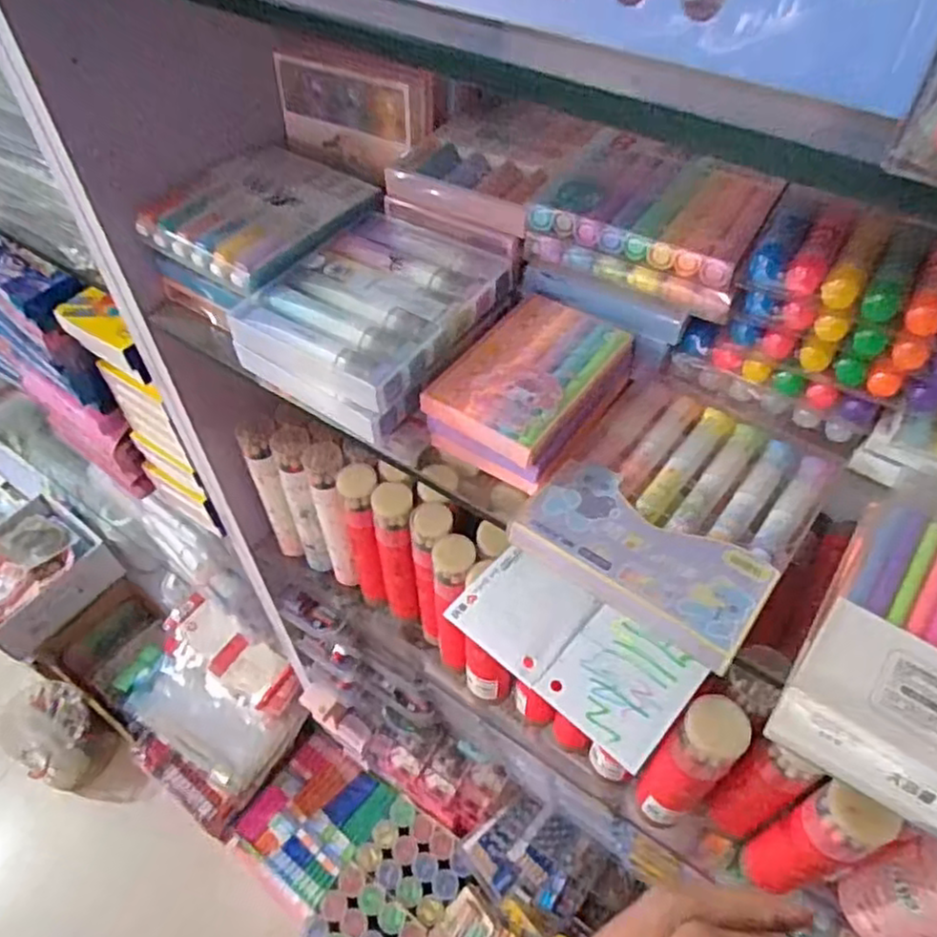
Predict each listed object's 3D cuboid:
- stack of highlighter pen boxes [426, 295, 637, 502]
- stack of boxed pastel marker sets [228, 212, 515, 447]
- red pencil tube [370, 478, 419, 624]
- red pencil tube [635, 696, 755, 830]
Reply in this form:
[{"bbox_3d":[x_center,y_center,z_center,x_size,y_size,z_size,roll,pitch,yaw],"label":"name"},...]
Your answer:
[{"bbox_3d":[0.034,-0.047,0.424,0.082,0.033,0.132,29,57,23],"label":"stack of highlighter pen boxes"},{"bbox_3d":[-0.057,-0.097,0.448,0.123,0.045,0.142,30,57,23],"label":"stack of boxed pastel marker sets"},{"bbox_3d":[-0.060,0.079,0.619,0.034,0.175,0.034,-9,51,-6],"label":"red pencil tube"},{"bbox_3d":[0.154,0.212,0.499,0.039,0.181,0.032,37,60,27],"label":"red pencil tube"}]

